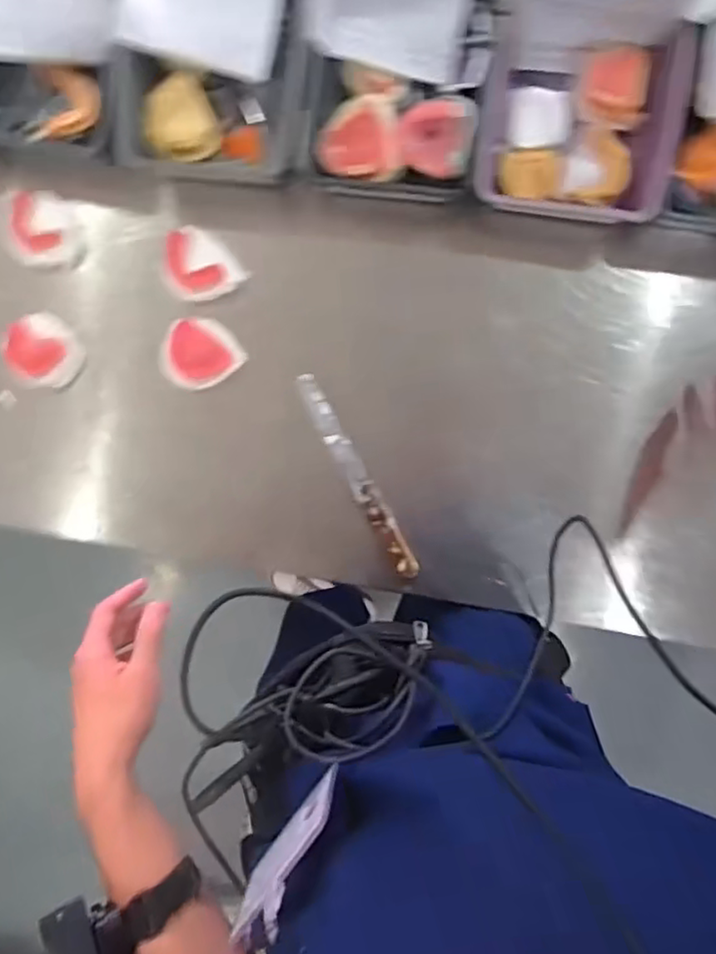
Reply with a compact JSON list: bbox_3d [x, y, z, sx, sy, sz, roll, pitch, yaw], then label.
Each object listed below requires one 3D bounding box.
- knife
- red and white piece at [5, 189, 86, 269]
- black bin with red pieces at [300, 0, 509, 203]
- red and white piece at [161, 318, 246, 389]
[{"bbox_3d":[-0.001,0.000,0.715,0.027,0.022,0.240,-28,97,4],"label":"knife"},{"bbox_3d":[-0.329,-0.260,0.696,0.075,0.018,0.073,3,98,0],"label":"red and white piece"},{"bbox_3d":[0.035,-0.383,0.564,0.173,0.178,0.238,0,98,0],"label":"black bin with red pieces"},{"bbox_3d":[-0.172,-0.131,0.707,0.078,0.025,0.071,0,98,0],"label":"red and white piece"}]

